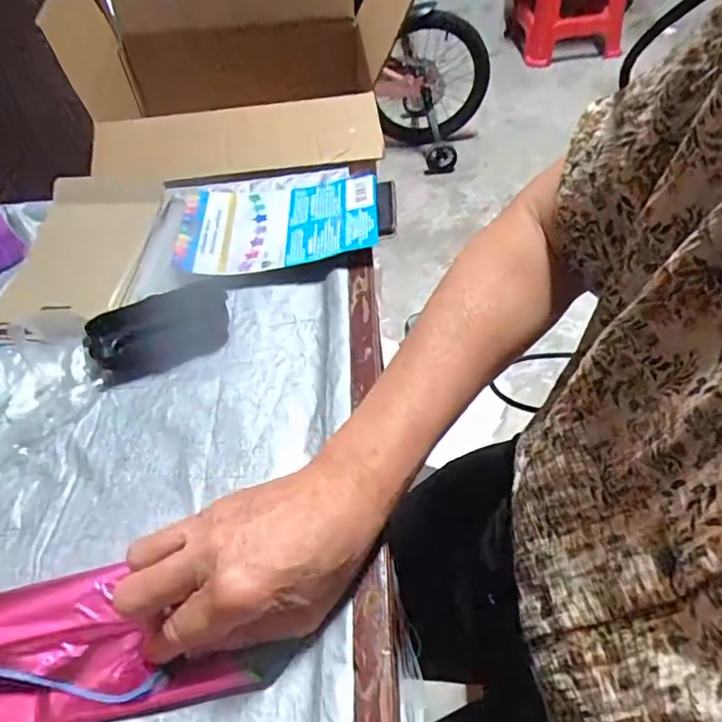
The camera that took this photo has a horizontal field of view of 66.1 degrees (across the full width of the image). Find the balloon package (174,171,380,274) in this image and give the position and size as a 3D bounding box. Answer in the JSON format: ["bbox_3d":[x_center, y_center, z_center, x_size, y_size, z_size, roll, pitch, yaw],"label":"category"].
[{"bbox_3d":[-0.078,-0.134,0.518,0.183,0.018,0.129,-5,50,3],"label":"balloon package"}]

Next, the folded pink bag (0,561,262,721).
[{"bbox_3d":[-0.170,0.160,0.306,0.208,0.026,0.078,-9,59,-6],"label":"folded pink bag"}]

